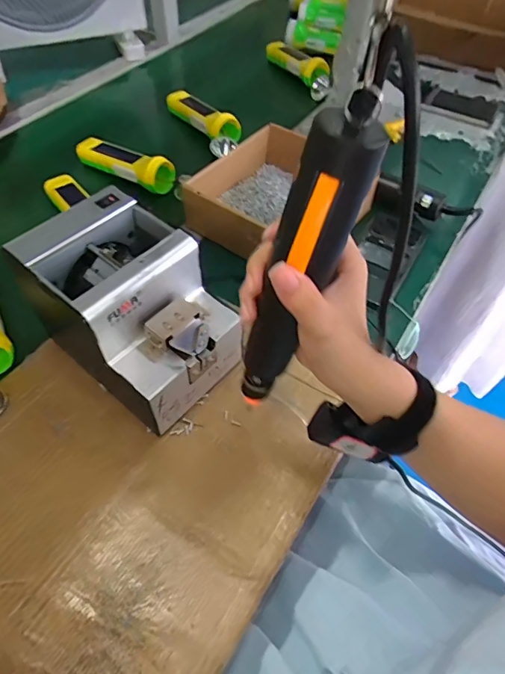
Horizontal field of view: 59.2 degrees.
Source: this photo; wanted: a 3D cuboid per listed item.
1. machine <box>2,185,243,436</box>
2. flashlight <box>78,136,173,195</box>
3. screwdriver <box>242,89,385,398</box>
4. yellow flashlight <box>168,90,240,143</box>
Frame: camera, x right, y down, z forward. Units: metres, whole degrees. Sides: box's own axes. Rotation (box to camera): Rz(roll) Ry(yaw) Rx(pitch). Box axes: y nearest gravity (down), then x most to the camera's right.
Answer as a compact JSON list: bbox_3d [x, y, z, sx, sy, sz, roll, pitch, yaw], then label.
[{"bbox_3d":[-0.115,-0.024,0.443,0.174,0.148,0.122,35,60,20],"label":"machine"},{"bbox_3d":[-0.194,-0.271,0.686,0.177,0.044,0.049,27,57,15],"label":"flashlight"},{"bbox_3d":[0.023,-0.029,0.282,0.046,0.238,0.032,-6,56,-18],"label":"screwdriver"},{"bbox_3d":[-0.086,-0.391,0.772,0.054,0.041,0.158,-30,61,-22],"label":"yellow flashlight"}]

